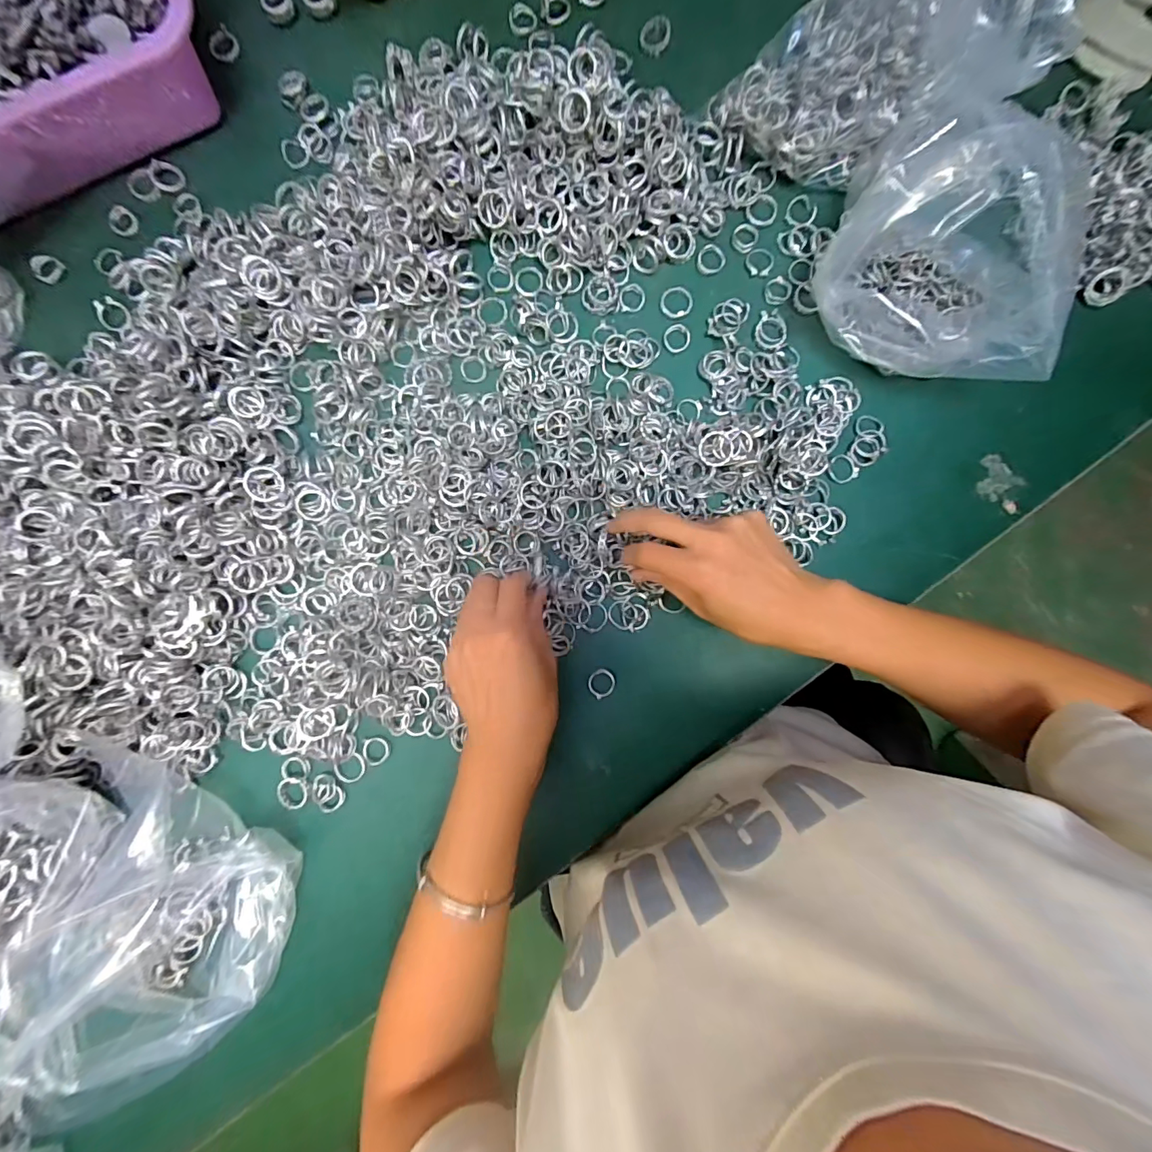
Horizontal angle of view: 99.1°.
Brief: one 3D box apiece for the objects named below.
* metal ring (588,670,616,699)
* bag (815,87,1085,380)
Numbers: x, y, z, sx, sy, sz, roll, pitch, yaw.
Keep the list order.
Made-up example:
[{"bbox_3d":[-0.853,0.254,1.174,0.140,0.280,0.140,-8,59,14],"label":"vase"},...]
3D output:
[{"bbox_3d":[0.019,0.080,0.367,0.020,0.006,0.021,0,88,-1],"label":"metal ring"},{"bbox_3d":[0.243,-0.205,0.326,0.142,0.101,0.123,18,88,0],"label":"bag"}]

